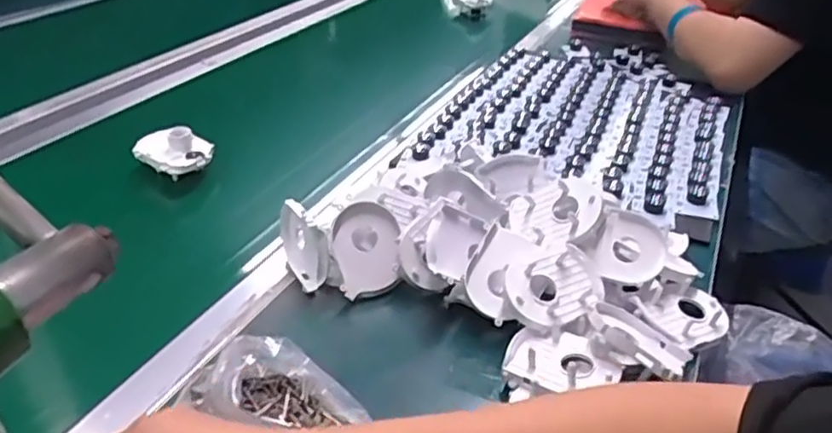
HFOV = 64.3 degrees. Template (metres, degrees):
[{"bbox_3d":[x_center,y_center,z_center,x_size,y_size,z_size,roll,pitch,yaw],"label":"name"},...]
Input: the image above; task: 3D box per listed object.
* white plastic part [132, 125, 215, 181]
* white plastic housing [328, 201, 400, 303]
[{"bbox_3d":[-0.276,-0.075,0.756,0.086,0.039,0.068,-10,34,-19],"label":"white plastic part"},{"bbox_3d":[-0.046,0.030,0.592,0.059,0.081,0.025,0,-8,-23],"label":"white plastic housing"}]

